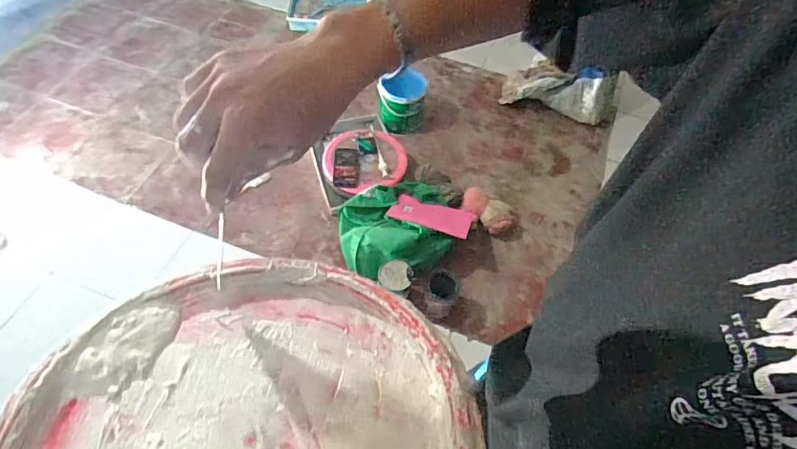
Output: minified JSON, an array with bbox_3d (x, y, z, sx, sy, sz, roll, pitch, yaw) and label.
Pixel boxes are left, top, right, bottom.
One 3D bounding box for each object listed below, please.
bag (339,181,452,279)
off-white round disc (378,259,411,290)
[{"bbox_3d":[0.004,0.012,1.625,0.391,0.124,0.326,-21,53,-10],"label":"bag"},{"bbox_3d":[-0.014,0.161,1.491,0.096,0.027,0.114,-21,50,13],"label":"off-white round disc"}]

